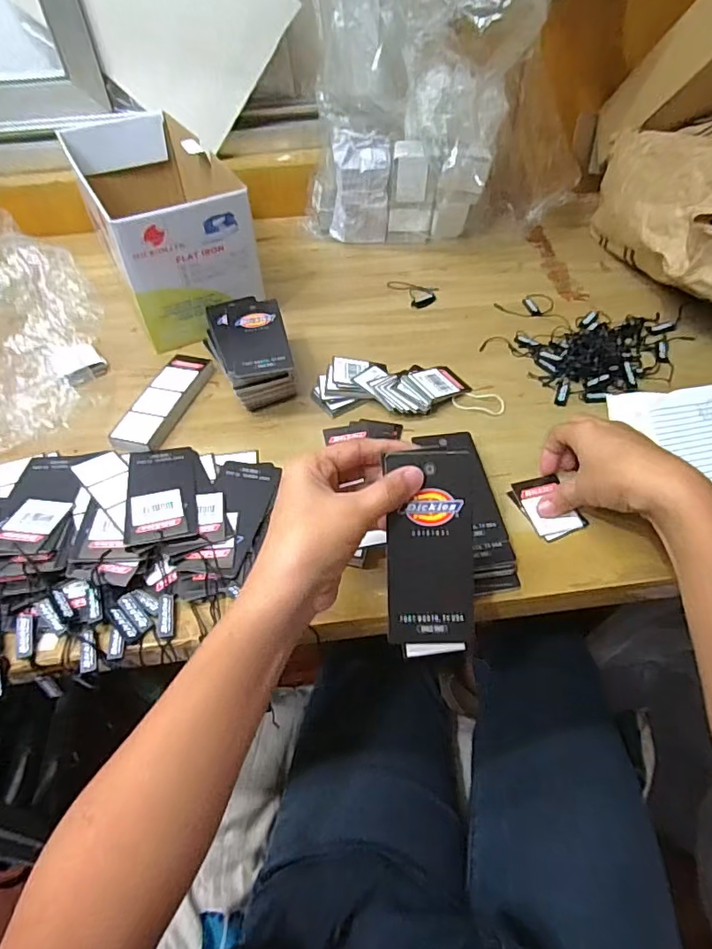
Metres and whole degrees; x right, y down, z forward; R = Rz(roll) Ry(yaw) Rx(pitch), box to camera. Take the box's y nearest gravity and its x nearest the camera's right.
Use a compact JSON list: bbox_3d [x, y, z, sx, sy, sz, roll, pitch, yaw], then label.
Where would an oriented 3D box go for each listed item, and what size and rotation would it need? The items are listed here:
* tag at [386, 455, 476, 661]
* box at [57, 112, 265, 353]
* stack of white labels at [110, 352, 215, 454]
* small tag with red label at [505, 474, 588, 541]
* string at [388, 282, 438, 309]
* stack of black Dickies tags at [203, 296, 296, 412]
[{"bbox_3d":[0.042,0.046,0.308,0.049,0.007,0.117,-2,91,-1],"label":"tag"},{"bbox_3d":[-0.212,-0.276,0.592,0.131,0.128,0.282,-24,51,-18],"label":"box"},{"bbox_3d":[-0.172,-0.066,0.478,0.039,0.010,0.120,12,49,12],"label":"stack of white labels"},{"bbox_3d":[0.143,0.023,0.401,0.042,0.007,0.054,-16,49,-13],"label":"small tag with red label"},{"bbox_3d":[0.069,-0.212,0.610,0.044,0.006,0.064,-24,51,-18],"label":"string"},{"bbox_3d":[-0.096,-0.111,0.495,0.071,0.049,0.115,-17,50,-13],"label":"stack of black Dickies tags"}]

